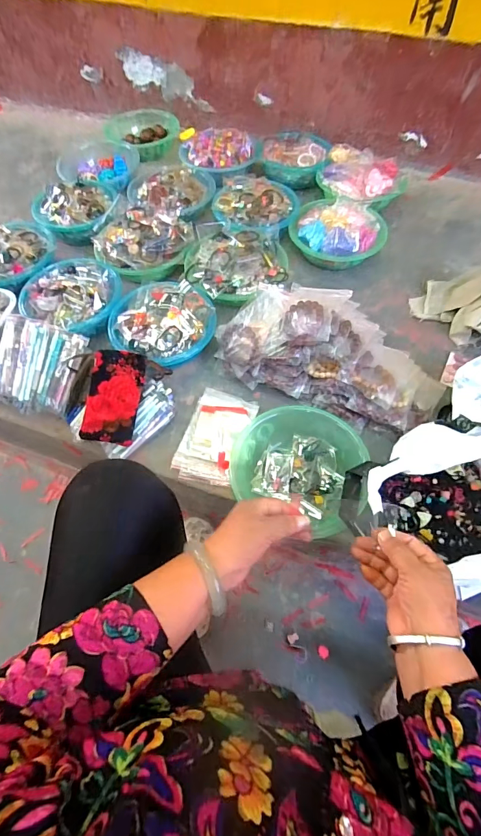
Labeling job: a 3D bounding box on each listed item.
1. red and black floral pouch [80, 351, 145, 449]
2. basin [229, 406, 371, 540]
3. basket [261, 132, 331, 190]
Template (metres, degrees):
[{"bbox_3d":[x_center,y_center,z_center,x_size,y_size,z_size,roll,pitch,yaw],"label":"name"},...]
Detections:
[{"bbox_3d":[-0.233,-0.041,0.738,0.093,0.019,0.176,9,74,-18],"label":"red and black floral pouch"},{"bbox_3d":[0.103,0.081,0.711,0.231,0.065,0.229,21,62,13],"label":"basin"},{"bbox_3d":[0.163,-0.772,1.182,0.194,0.075,0.180,-1,60,1],"label":"basket"}]

